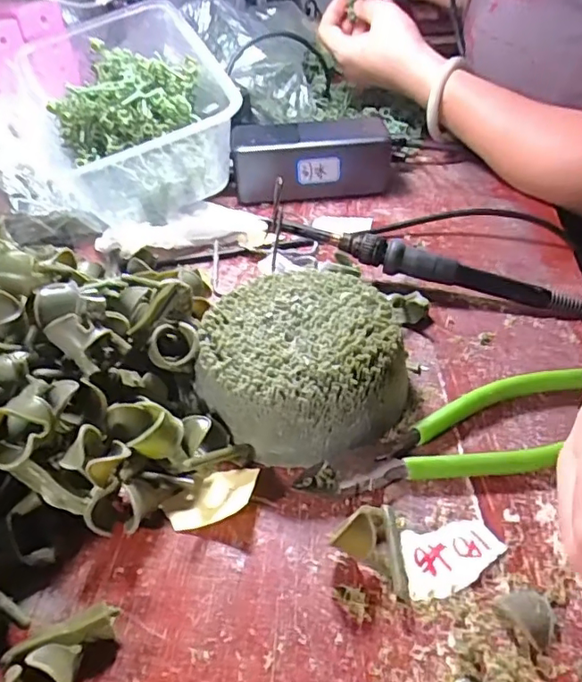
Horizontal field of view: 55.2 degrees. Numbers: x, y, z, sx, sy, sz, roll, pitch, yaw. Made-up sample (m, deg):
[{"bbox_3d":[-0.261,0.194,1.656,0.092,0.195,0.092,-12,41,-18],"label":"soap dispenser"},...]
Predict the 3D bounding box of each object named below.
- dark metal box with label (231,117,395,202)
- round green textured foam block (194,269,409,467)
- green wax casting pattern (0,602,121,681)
[{"bbox_3d":[0.017,-0.151,0.466,0.127,0.055,0.040,0,40,3],"label":"dark metal box with label"},{"bbox_3d":[0.006,0.011,0.286,0.101,0.046,0.095,-1,40,1],"label":"round green textured foam block"},{"bbox_3d":[-0.079,0.111,0.190,0.041,0.025,0.030,-20,43,-20],"label":"green wax casting pattern"}]

